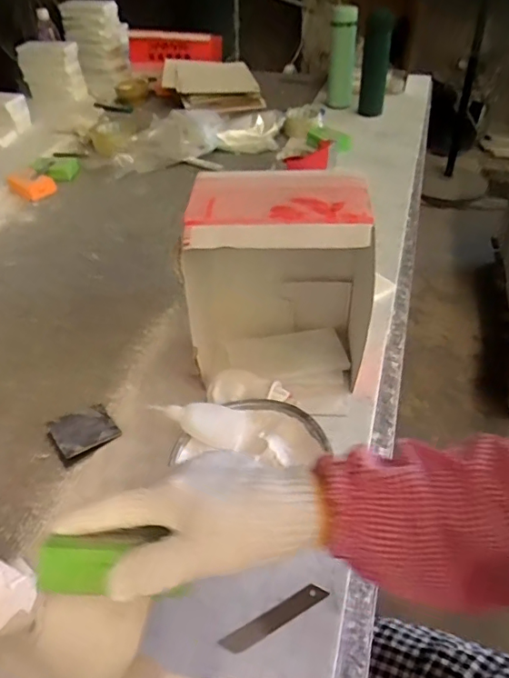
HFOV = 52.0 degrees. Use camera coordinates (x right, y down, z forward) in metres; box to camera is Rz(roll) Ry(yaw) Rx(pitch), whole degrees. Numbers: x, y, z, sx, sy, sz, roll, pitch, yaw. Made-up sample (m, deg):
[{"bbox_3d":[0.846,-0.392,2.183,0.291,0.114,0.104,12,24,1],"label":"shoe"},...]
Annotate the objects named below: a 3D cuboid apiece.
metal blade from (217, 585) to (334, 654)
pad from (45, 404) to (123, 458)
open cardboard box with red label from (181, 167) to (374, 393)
[{"bbox_3d":[0.018,0.245,0.461,0.100,0.005,0.019,-21,34,-22],"label":"metal blade"},{"bbox_3d":[-0.201,0.106,0.621,0.068,0.009,0.073,-18,35,-34],"label":"pad"},{"bbox_3d":[0.032,-0.049,0.601,0.210,0.248,0.135,1,42,7],"label":"open cardboard box with red label"}]

